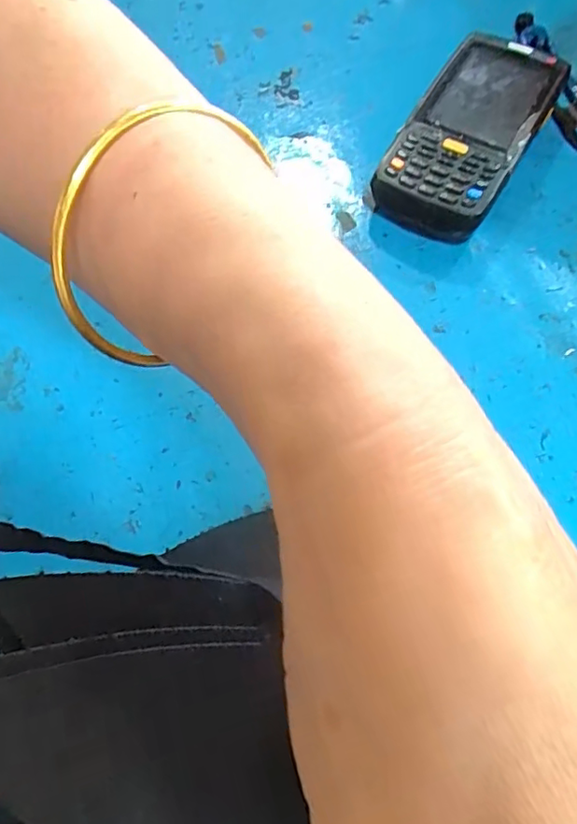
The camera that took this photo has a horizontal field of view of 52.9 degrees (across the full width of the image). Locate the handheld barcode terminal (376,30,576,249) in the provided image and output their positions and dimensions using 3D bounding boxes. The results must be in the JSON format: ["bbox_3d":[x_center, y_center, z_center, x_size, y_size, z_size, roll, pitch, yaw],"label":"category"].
[{"bbox_3d":[0.107,-0.163,0.348,0.067,0.029,0.153,28,68,13],"label":"handheld barcode terminal"}]

